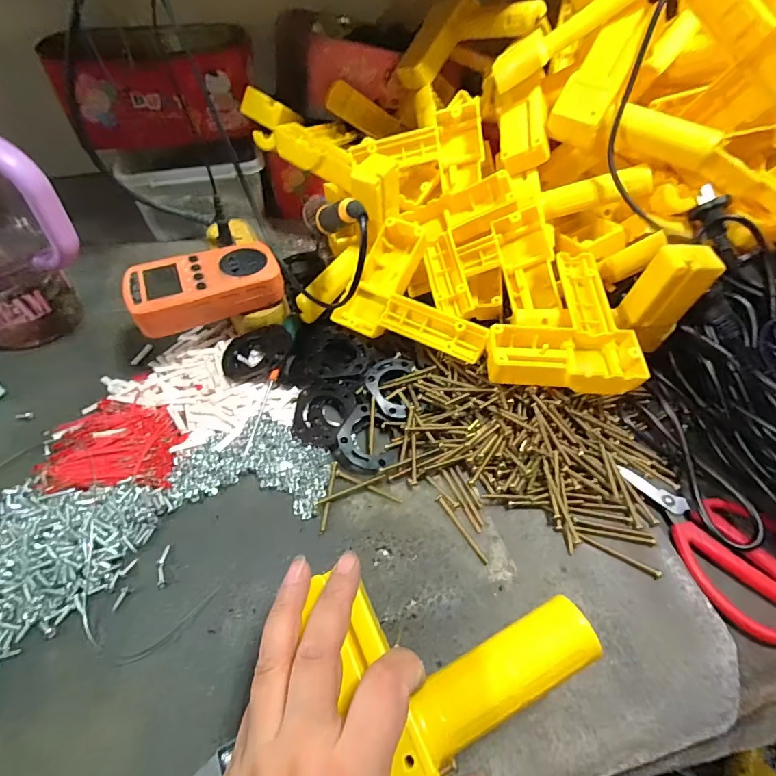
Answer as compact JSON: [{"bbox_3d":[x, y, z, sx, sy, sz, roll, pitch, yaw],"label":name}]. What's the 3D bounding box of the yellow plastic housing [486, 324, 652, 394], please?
[{"bbox_3d":[0.138,-0.023,0.338,0.115,0.028,0.052,3,52,0],"label":"yellow plastic housing"}]

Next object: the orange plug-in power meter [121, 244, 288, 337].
[{"bbox_3d":[-0.164,-0.093,0.381,0.126,0.032,0.070,-22,56,-18],"label":"orange plug-in power meter"}]

